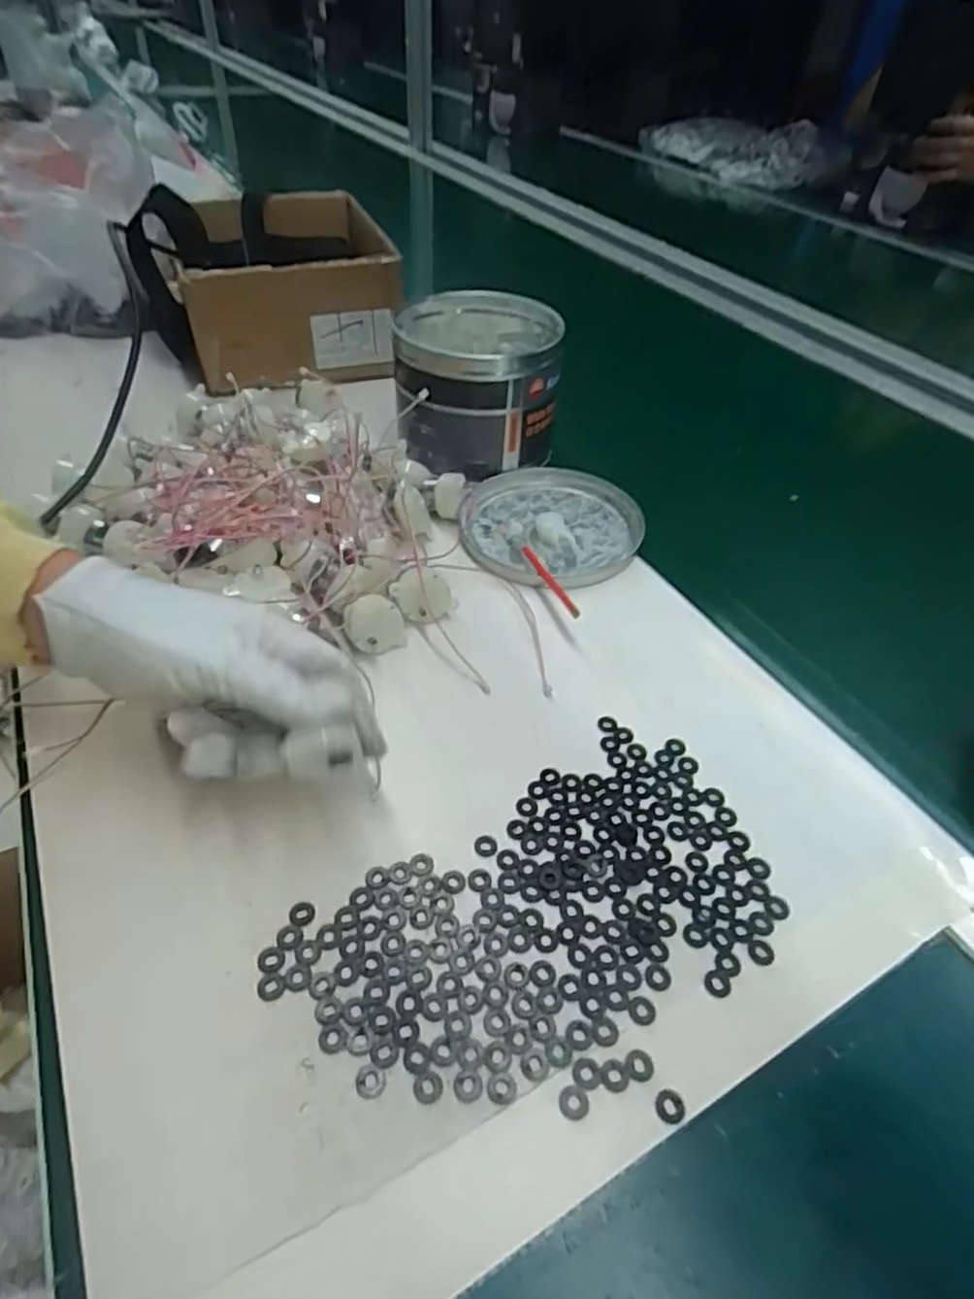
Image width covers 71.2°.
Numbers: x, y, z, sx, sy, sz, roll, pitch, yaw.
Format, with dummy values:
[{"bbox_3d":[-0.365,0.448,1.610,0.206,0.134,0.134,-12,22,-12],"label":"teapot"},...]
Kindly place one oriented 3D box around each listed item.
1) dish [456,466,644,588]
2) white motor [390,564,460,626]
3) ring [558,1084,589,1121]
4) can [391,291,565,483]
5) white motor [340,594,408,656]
[{"bbox_3d":[0.049,-0.092,0.498,0.123,0.013,0.132,1,45,-1],"label":"dish"},{"bbox_3d":[-0.039,-0.033,0.416,0.035,0.037,0.009,-29,22,-15],"label":"white motor"},{"bbox_3d":[0.031,0.163,0.245,0.011,0.004,0.011,1,45,-1],"label":"ring"},{"bbox_3d":[-0.008,-0.208,0.542,0.119,0.103,0.132,2,45,-1],"label":"can"},{"bbox_3d":[-0.068,-0.014,0.396,0.034,0.035,0.020,-25,27,-28],"label":"white motor"}]

